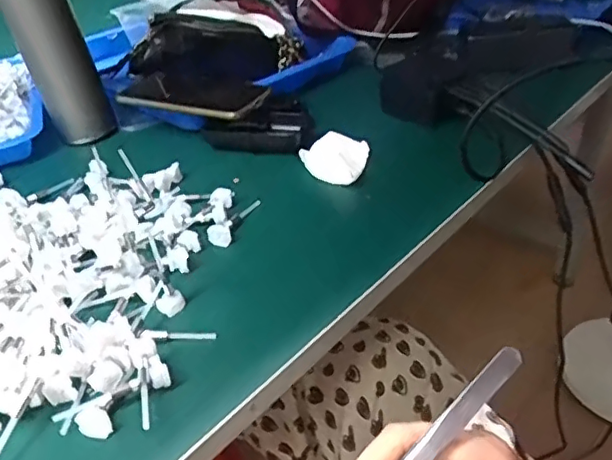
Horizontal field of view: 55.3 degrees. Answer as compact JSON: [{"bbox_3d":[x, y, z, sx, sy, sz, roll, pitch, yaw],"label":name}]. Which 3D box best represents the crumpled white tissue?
[{"bbox_3d":[0.030,-0.070,0.556,0.066,0.014,0.067,15,40,27],"label":"crumpled white tissue"}]

